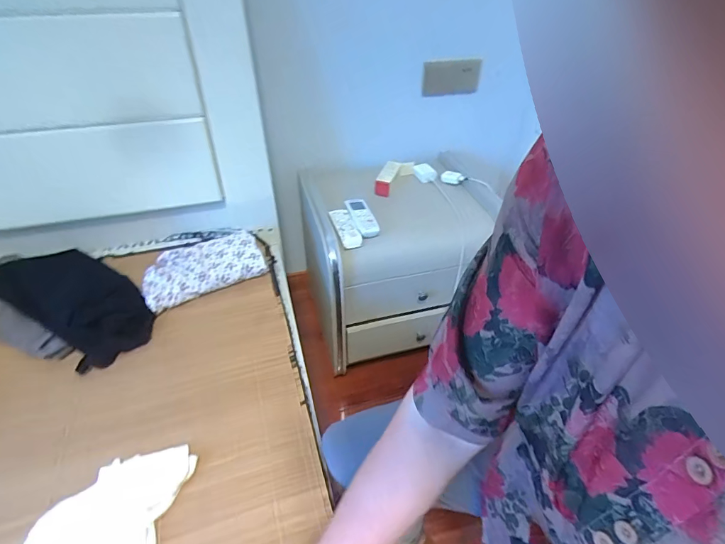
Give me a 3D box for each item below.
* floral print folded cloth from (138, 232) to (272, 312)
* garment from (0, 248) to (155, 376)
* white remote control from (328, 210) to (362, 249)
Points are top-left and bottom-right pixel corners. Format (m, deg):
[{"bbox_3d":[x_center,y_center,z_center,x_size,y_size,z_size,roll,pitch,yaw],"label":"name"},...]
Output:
[{"bbox_3d":[-0.348,-0.012,0.879,0.250,0.048,0.135,-22,44,-21],"label":"floral print folded cloth"},{"bbox_3d":[-0.579,0.042,0.818,0.374,0.081,0.189,22,46,26],"label":"garment"},{"bbox_3d":[-0.043,-0.111,0.972,0.049,0.021,0.128,-15,56,-15],"label":"white remote control"}]

